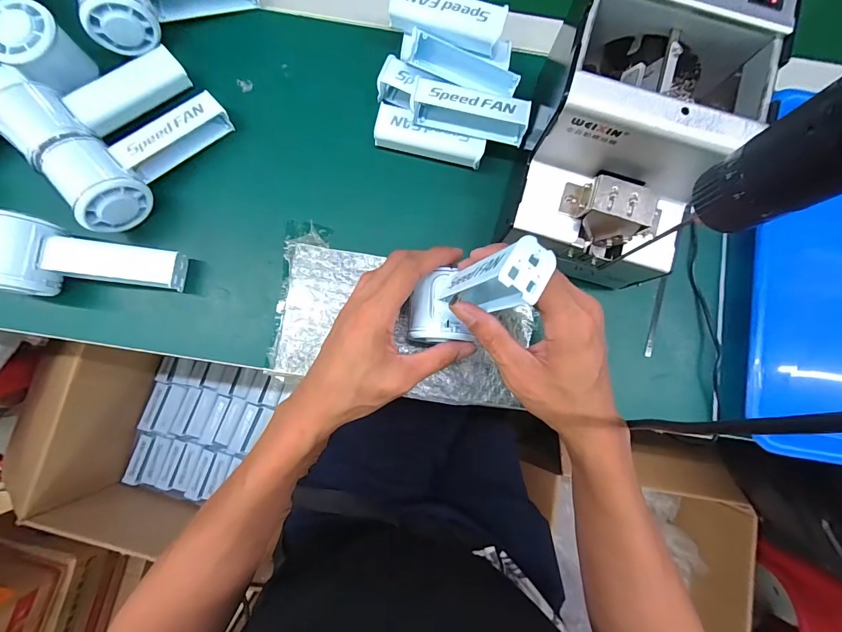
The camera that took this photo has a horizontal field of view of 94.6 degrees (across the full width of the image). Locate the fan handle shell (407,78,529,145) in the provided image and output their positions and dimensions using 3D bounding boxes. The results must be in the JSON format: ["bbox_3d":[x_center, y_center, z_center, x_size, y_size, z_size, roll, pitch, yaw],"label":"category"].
[{"bbox_3d":[0.042,-0.179,0.338,0.099,0.028,0.028,13,83,0],"label":"fan handle shell"}]

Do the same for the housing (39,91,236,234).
[{"bbox_3d":[-0.245,-0.147,0.335,0.065,0.052,0.147,39,84,3],"label":"housing"}]

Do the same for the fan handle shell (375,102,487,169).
[{"bbox_3d":[0.009,-0.166,0.358,0.100,0.014,0.034,14,83,0],"label":"fan handle shell"}]

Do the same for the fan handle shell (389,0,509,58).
[{"bbox_3d":[0.023,-0.263,0.343,0.099,0.017,0.036,16,83,0],"label":"fan handle shell"}]

